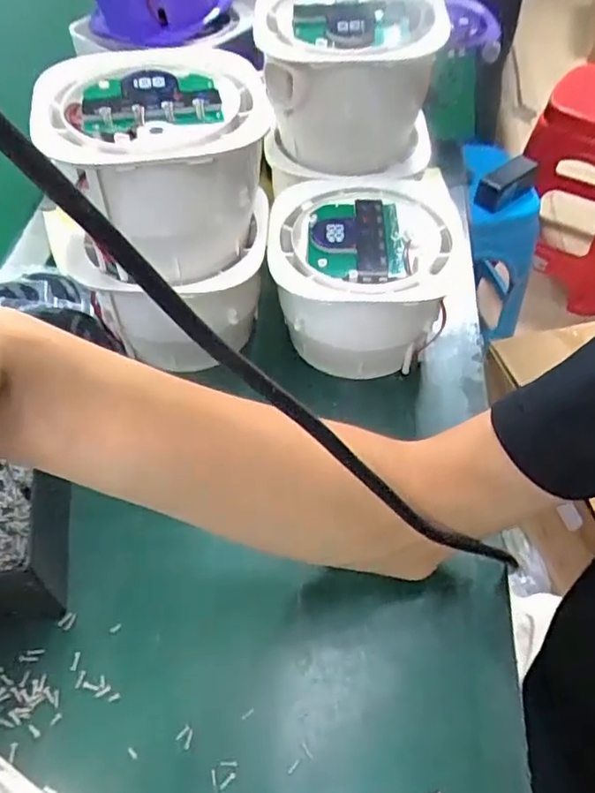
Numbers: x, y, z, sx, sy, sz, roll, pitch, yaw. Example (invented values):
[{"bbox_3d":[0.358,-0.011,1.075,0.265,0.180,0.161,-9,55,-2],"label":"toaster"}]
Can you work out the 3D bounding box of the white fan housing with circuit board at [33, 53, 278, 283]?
[{"bbox_3d":[-0.087,-0.151,0.395,0.136,0.100,0.138,-3,53,-3],"label":"white fan housing with circuit board"}]

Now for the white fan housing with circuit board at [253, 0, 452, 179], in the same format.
[{"bbox_3d":[0.040,-0.256,0.479,0.135,0.108,0.148,-5,53,-5],"label":"white fan housing with circuit board"}]

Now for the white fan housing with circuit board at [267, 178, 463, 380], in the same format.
[{"bbox_3d":[0.047,-0.084,0.466,0.133,0.097,0.152,1,52,-1],"label":"white fan housing with circuit board"}]

